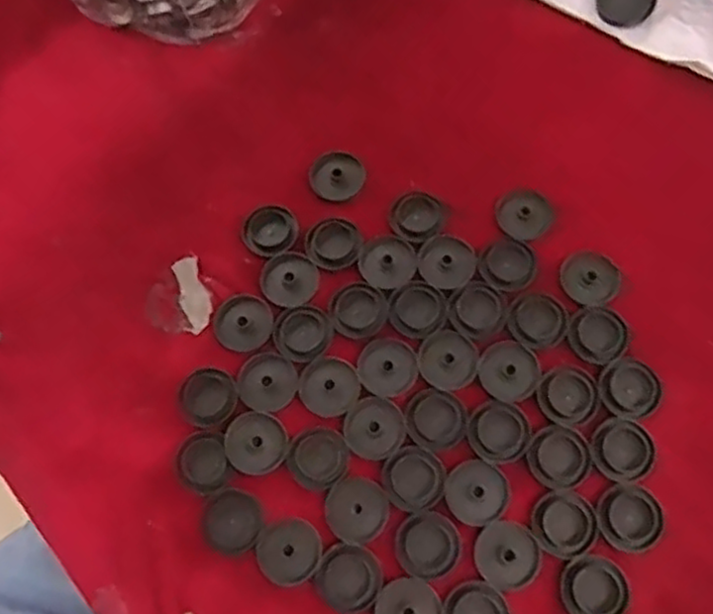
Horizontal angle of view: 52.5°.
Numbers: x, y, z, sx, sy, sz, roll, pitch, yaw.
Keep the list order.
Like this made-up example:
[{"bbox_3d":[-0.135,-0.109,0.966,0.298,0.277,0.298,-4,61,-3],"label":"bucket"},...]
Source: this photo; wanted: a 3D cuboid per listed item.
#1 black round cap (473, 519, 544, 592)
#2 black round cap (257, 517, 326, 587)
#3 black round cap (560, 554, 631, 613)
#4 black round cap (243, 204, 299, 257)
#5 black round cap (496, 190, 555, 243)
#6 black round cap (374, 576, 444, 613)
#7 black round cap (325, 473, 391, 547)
[{"bbox_3d":[0.077,0.126,0.367,0.032,0.004,0.033,-1,71,2],"label":"black round cap"},{"bbox_3d":[-0.034,0.126,0.373,0.033,0.004,0.031,-1,71,2],"label":"black round cap"},{"bbox_3d":[0.119,0.141,0.359,0.032,0.004,0.033,-1,71,2],"label":"black round cap"},{"bbox_3d":[-0.052,-0.046,0.435,0.032,0.009,0.034,-1,71,2],"label":"black round cap"},{"bbox_3d":[0.099,-0.056,0.428,0.029,0.005,0.030,-1,71,2],"label":"black round cap"},{"bbox_3d":[0.026,0.154,0.361,0.033,0.004,0.032,-1,71,2],"label":"black round cap"},{"bbox_3d":[0.000,0.105,0.377,0.032,0.004,0.032,-1,71,2],"label":"black round cap"}]

